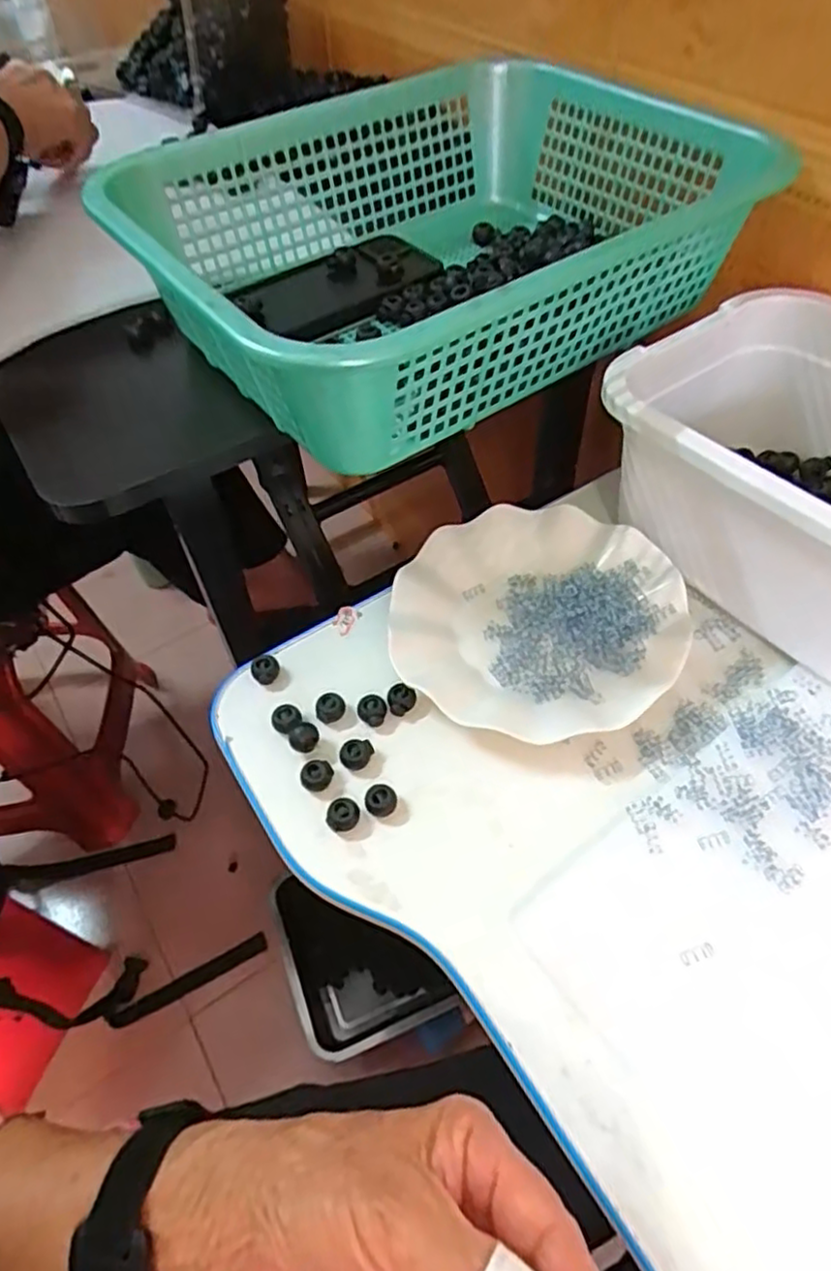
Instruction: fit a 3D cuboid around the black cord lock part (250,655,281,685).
[{"bbox_3d":[-0.097,0.021,0.446,0.018,0.014,0.014,-25,56,-15],"label":"black cord lock part"}]

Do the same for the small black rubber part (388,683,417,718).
[{"bbox_3d":[-0.008,0.040,0.426,0.017,0.012,0.015,-10,53,-4],"label":"small black rubber part"}]

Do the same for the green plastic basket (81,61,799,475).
[{"bbox_3d":[0.018,-0.266,0.475,0.398,0.106,0.301,-30,57,-18],"label":"green plastic basket"}]

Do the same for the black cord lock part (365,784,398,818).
[{"bbox_3d":[-0.018,0.092,0.386,0.019,0.016,0.014,-31,57,-19],"label":"black cord lock part"}]

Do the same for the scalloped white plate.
[{"bbox_3d":[0.079,-0.012,0.454,0.177,0.039,0.169,-1,53,2],"label":"scalloped white plate"}]

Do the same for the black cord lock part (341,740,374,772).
[{"bbox_3d":[-0.034,0.070,0.405,0.019,0.014,0.014,-14,54,-7],"label":"black cord lock part"}]

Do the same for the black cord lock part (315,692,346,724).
[{"bbox_3d":[-0.053,0.044,0.426,0.018,0.014,0.015,-14,54,-7],"label":"black cord lock part"}]

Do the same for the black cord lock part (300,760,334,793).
[{"bbox_3d":[-0.057,0.081,0.401,0.019,0.015,0.016,-18,54,-10],"label":"black cord lock part"}]

